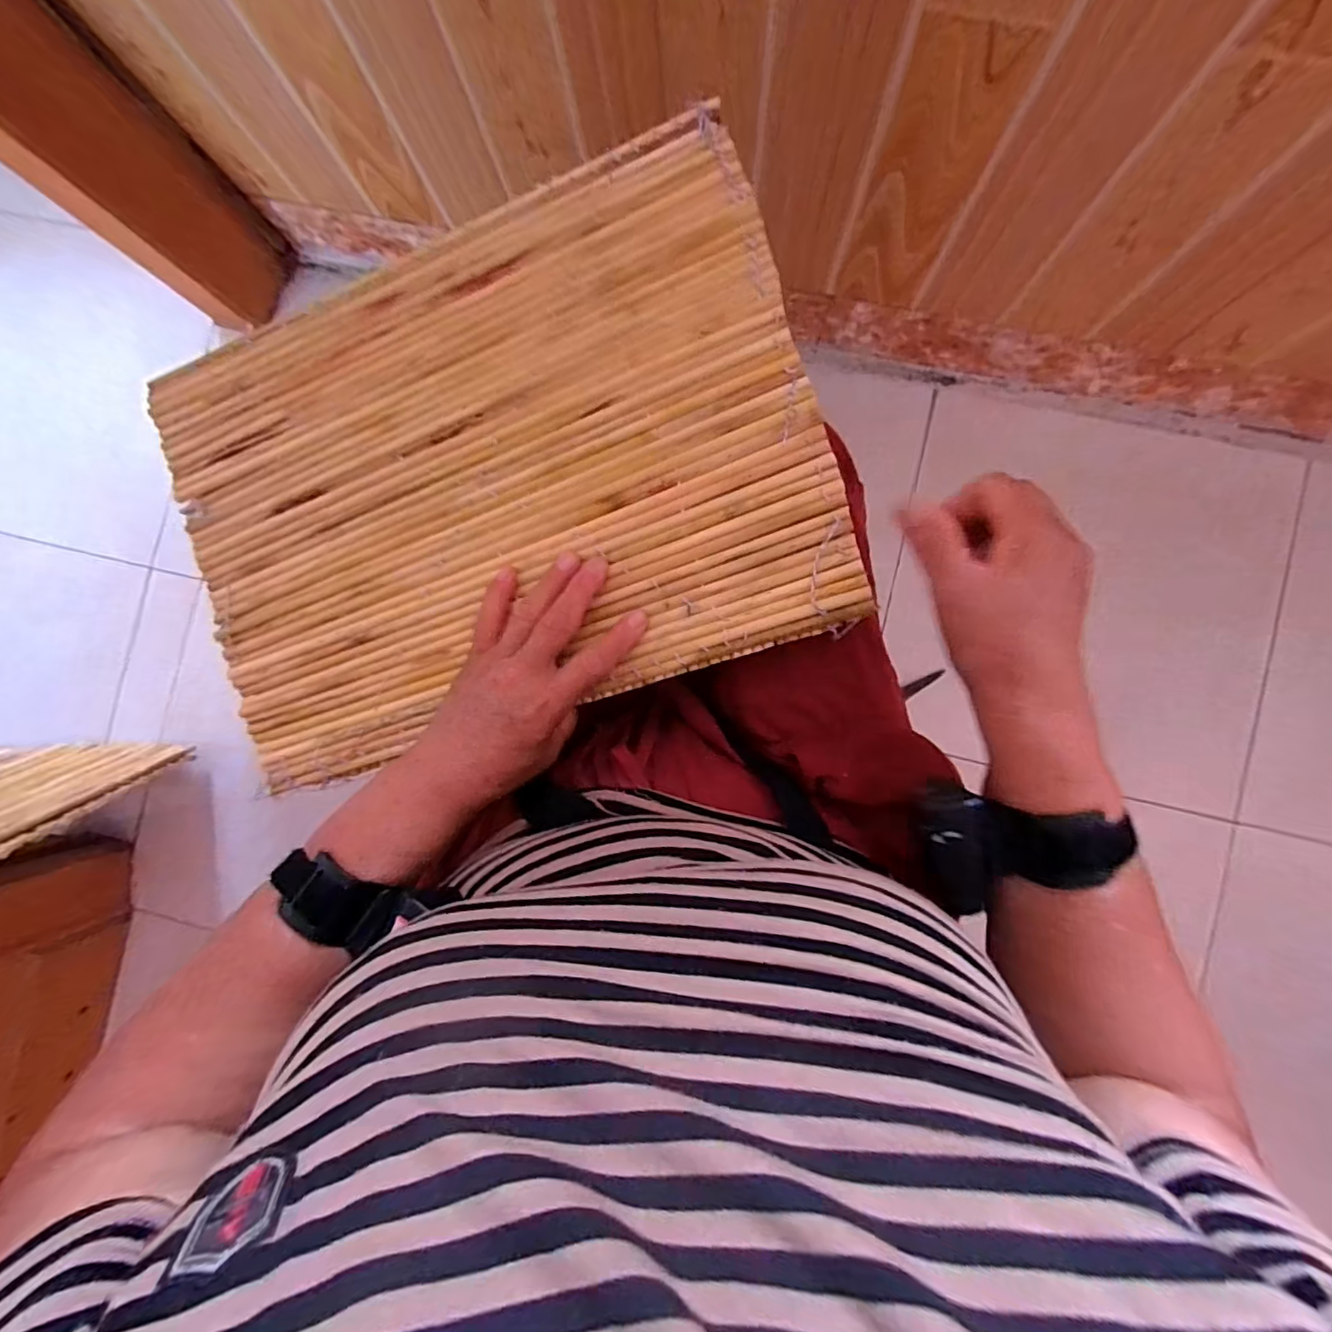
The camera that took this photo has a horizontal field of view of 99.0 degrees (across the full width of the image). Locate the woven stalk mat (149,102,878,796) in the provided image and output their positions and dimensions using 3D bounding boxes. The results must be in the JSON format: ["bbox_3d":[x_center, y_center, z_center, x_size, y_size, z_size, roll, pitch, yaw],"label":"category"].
[{"bbox_3d":[-0.122,-0.123,0.373,0.424,0.011,0.320,-18,89,9],"label":"woven stalk mat"}]

